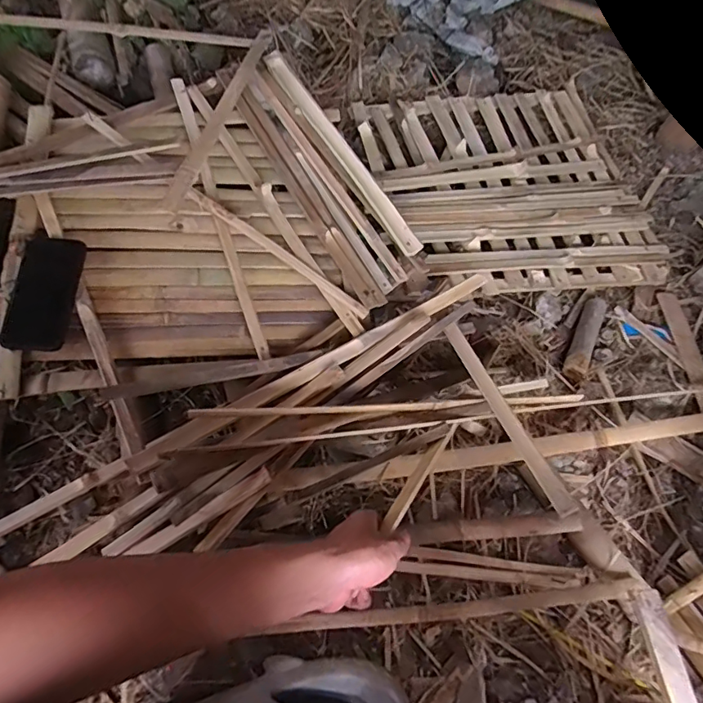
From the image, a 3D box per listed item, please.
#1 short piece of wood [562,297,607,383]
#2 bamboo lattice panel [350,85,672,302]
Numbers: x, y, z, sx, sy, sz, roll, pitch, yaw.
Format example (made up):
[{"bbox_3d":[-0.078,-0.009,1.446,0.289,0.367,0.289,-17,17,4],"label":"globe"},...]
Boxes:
[{"bbox_3d":[0.402,-0.027,0.860,0.036,0.028,0.187,28,62,9],"label":"short piece of wood"},{"bbox_3d":[0.302,-0.340,0.990,0.527,0.049,0.520,-6,61,-9],"label":"bamboo lattice panel"}]

